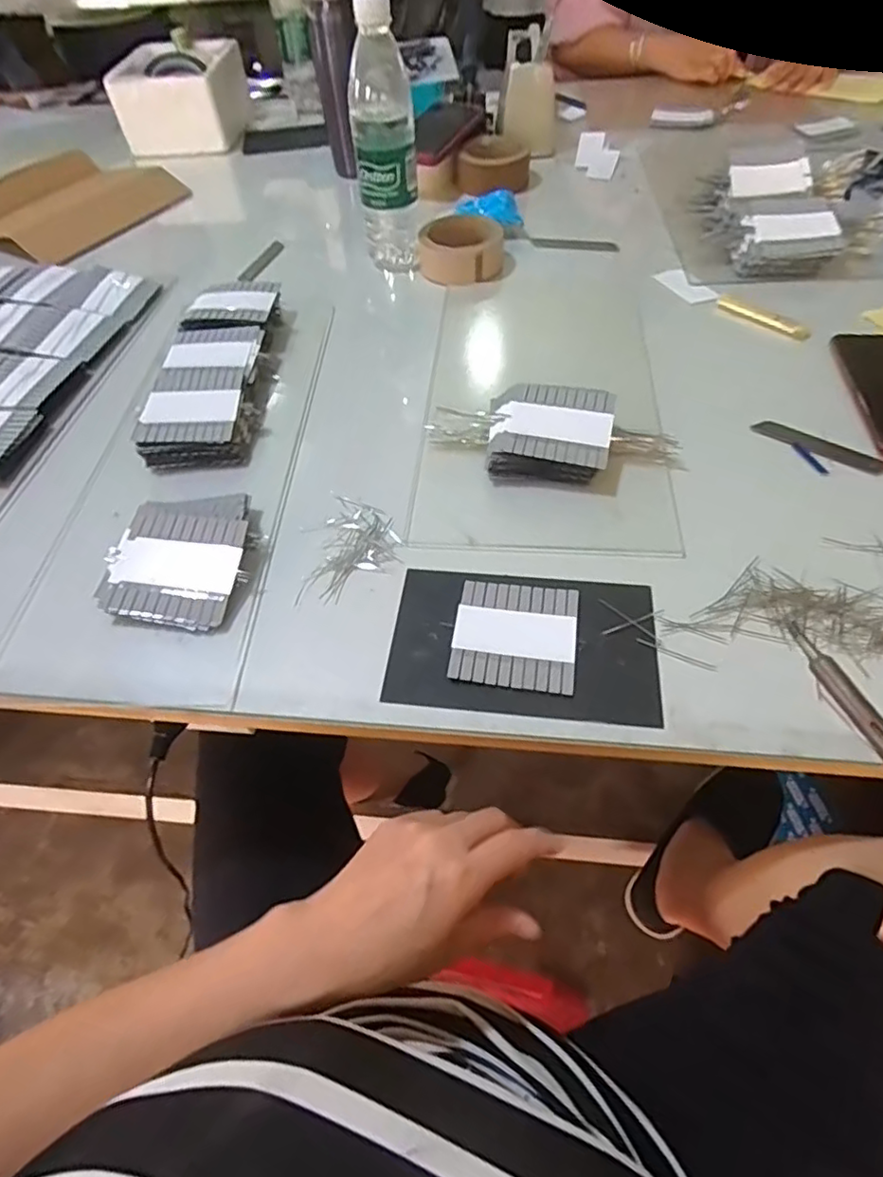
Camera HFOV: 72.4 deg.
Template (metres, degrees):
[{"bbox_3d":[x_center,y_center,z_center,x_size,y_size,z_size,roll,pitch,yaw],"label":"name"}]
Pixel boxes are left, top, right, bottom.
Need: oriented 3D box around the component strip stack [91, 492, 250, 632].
[{"bbox_3d":[-0.188,-0.023,0.437,0.093,0.032,0.104,5,56,8],"label":"component strip stack"}]

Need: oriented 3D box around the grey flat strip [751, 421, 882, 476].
[{"bbox_3d":[0.306,-0.115,0.488,0.102,0.004,0.020,29,63,20],"label":"grey flat strip"}]

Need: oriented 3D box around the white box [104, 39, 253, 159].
[{"bbox_3d":[-0.391,-0.742,0.912,0.166,0.098,0.169,-2,53,2],"label":"white box"}]

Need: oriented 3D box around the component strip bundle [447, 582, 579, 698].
[{"bbox_3d":[0.049,0.030,0.400,0.079,0.005,0.077,6,56,9],"label":"component strip bundle"}]

